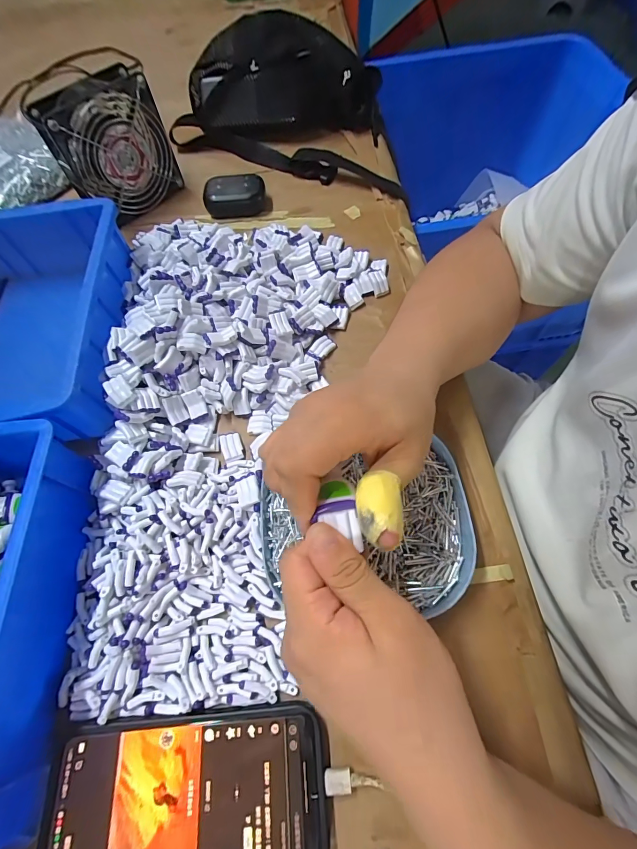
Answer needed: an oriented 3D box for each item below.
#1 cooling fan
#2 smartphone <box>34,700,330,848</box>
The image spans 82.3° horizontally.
[{"bbox_3d":[-0.227,-0.307,0.412,0.120,0.118,0.050,-37,57,-13],"label":"cooling fan"},{"bbox_3d":[-0.077,0.218,0.213,0.163,0.011,0.077,-7,64,0],"label":"smartphone"}]

